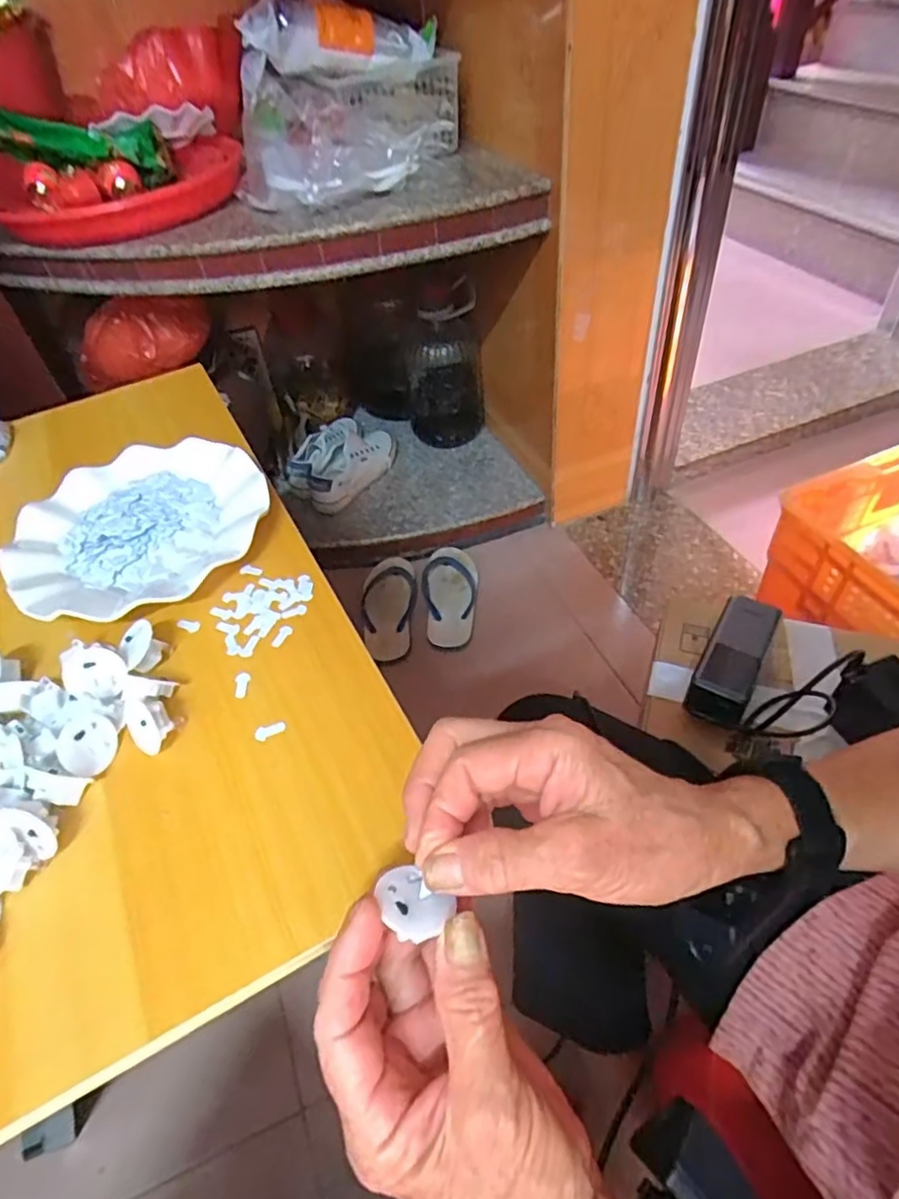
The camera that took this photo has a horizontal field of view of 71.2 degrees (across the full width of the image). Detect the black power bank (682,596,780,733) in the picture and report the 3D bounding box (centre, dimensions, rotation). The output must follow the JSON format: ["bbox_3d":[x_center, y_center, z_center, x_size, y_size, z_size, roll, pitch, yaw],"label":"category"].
[{"bbox_3d":[0.280,0.059,0.622,0.051,0.041,0.132,22,54,24],"label":"black power bank"}]

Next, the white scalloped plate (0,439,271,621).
[{"bbox_3d":[-0.227,-0.055,0.467,0.178,0.022,0.175,-3,48,4],"label":"white scalloped plate"}]

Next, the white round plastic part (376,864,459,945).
[{"bbox_3d":[-0.015,0.120,0.250,0.032,0.004,0.026,27,29,32],"label":"white round plastic part"}]

